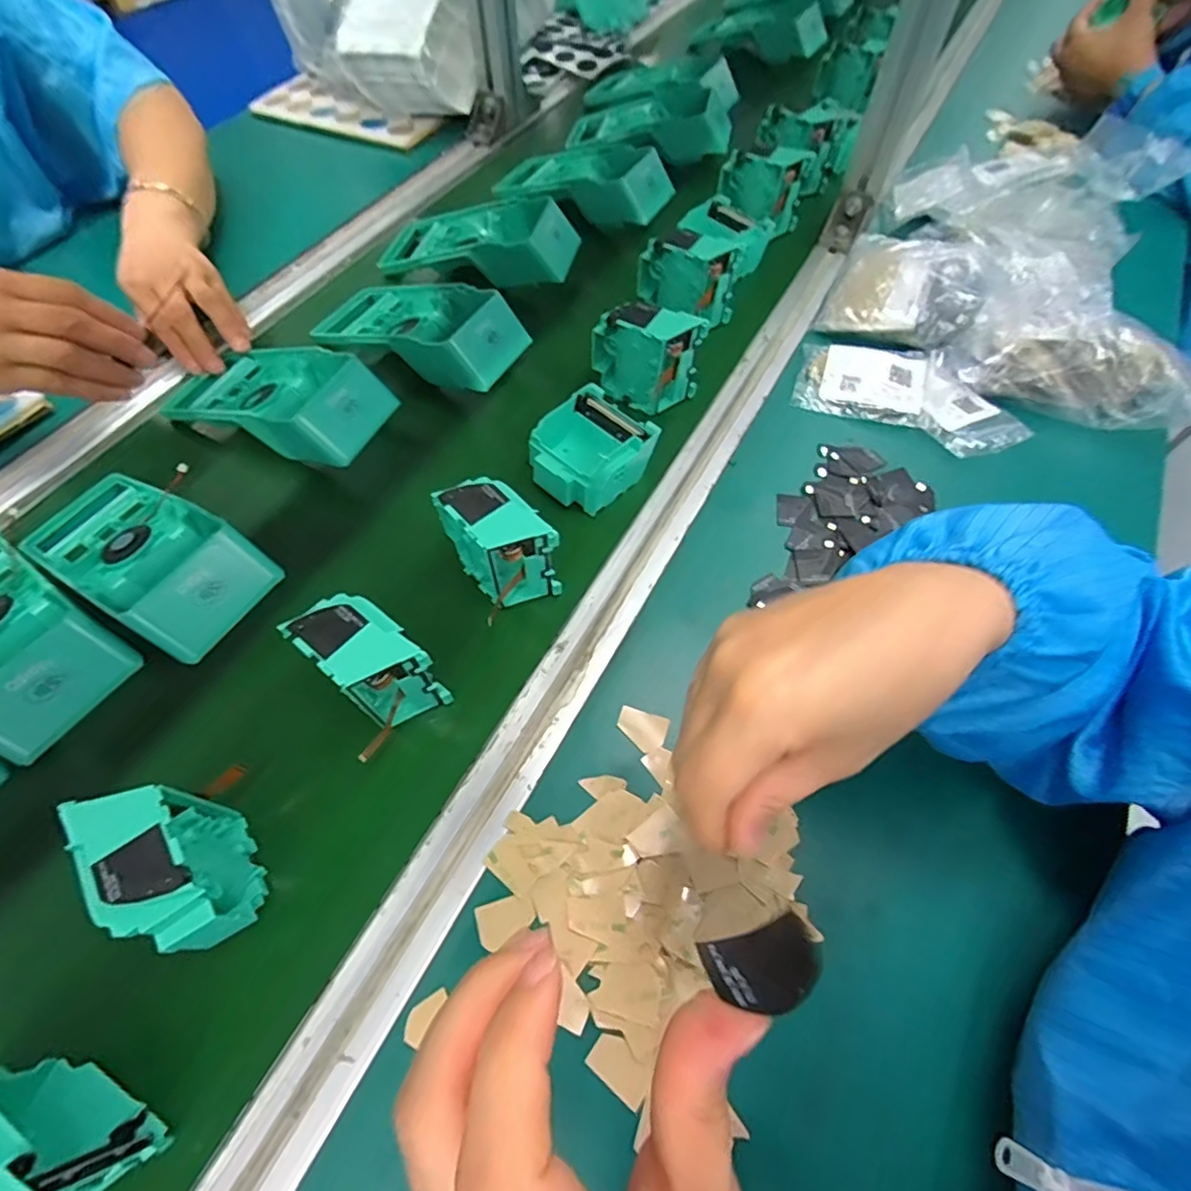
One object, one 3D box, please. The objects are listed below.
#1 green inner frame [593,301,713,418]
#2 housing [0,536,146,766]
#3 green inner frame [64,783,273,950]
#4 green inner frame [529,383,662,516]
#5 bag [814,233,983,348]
[{"bbox_3d":[0.040,-0.191,0.467,0.085,0.074,0.042,25,62,14],"label":"green inner frame"},{"bbox_3d":[-0.367,0.016,0.351,0.185,0.038,0.086,30,64,16],"label":"housing"},{"bbox_3d":[-0.200,0.131,0.279,0.040,0.072,0.080,-29,64,-16],"label":"green inner frame"},{"bbox_3d":[-0.005,-0.109,0.442,0.073,0.034,0.081,39,67,20],"label":"green inner frame"},{"bbox_3d":[0.281,-0.286,0.536,0.117,0.047,0.137,20,61,11],"label":"bag"}]

